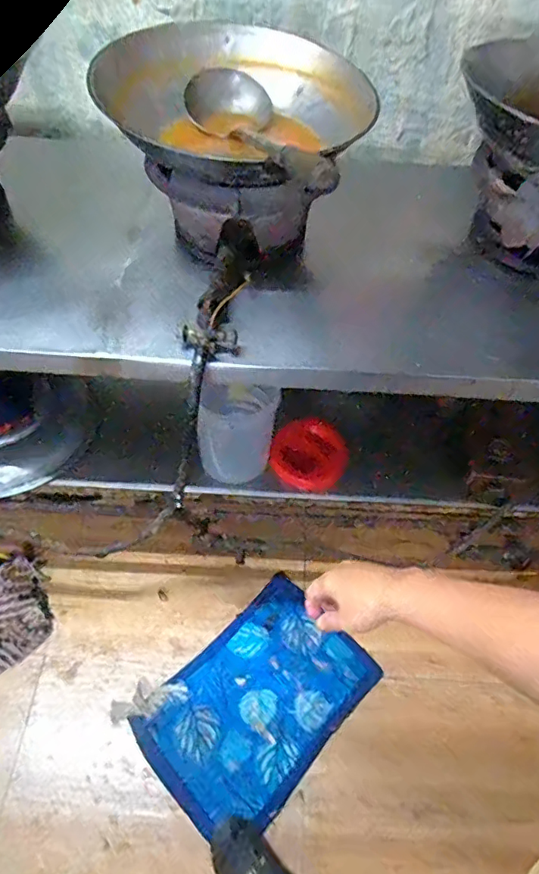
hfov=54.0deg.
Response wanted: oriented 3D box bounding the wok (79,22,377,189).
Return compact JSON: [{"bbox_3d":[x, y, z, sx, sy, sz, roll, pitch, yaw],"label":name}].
[{"bbox_3d":[-0.056,-0.535,0.847,0.371,0.110,0.378,2,54,-2],"label":"wok"}]

